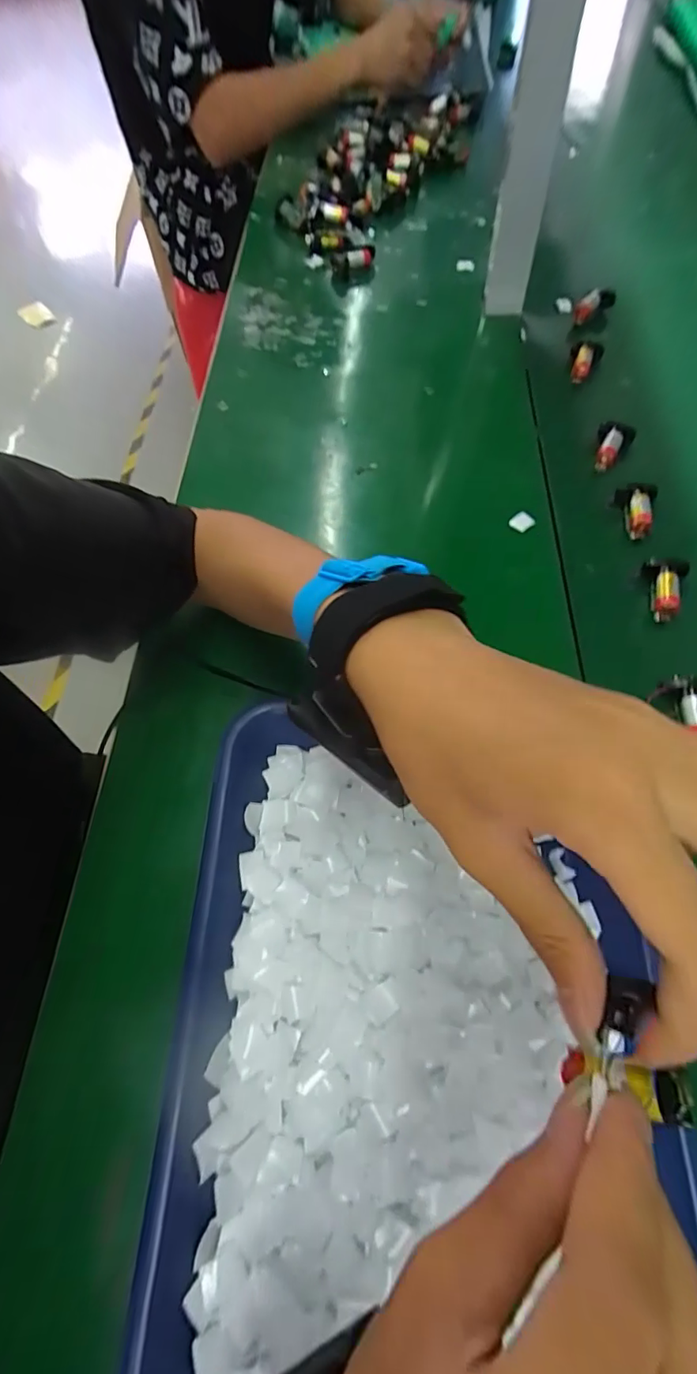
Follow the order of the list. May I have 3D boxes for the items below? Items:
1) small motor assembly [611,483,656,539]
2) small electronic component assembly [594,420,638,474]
[{"bbox_3d":[0.250,-0.155,0.438,0.032,0.020,0.048,14,61,13],"label":"small motor assembly"},{"bbox_3d":[0.251,-0.233,0.478,0.033,0.024,0.051,25,64,19],"label":"small electronic component assembly"}]

